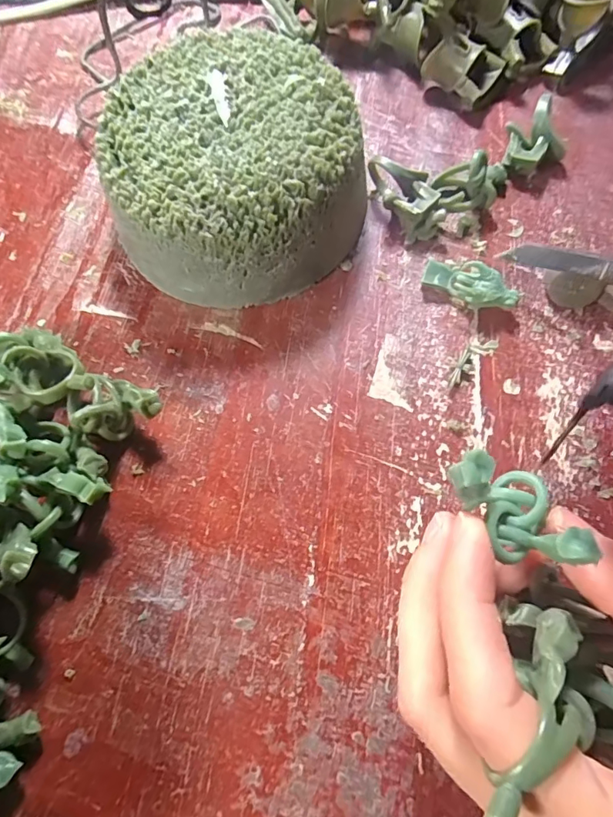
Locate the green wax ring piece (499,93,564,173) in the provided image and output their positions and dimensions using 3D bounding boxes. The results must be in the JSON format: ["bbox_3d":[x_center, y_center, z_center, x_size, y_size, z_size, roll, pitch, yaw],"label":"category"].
[{"bbox_3d":[0.101,-0.121,0.215,0.026,0.019,0.023,-27,74,-7],"label":"green wax ring piece"}]

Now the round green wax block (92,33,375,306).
[{"bbox_3d":[-0.029,-0.098,0.196,0.096,0.047,0.097,0,72,1],"label":"round green wax block"}]

